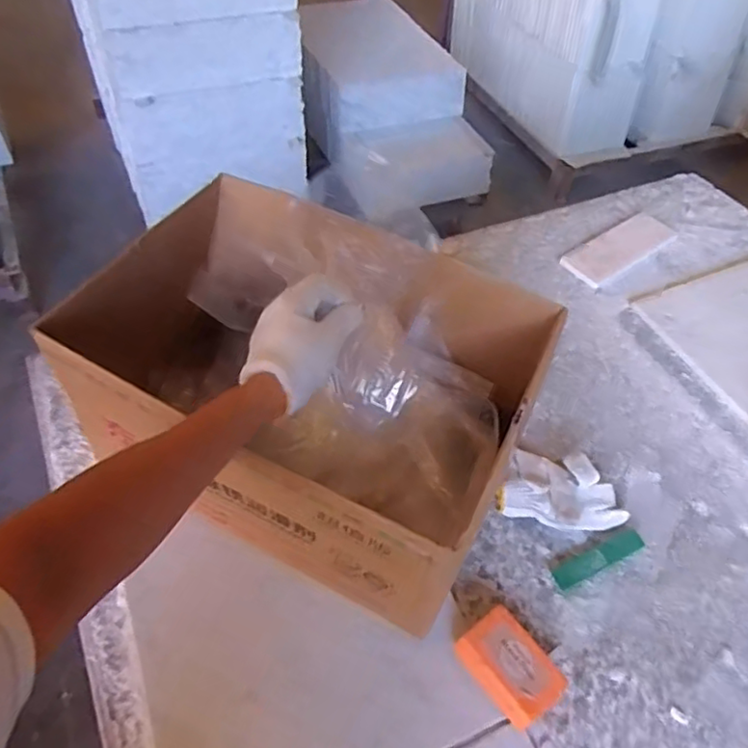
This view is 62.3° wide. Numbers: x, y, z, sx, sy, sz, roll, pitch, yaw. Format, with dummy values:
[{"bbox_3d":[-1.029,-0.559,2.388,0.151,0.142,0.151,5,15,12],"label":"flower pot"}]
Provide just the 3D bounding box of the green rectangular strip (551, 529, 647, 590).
[{"bbox_3d":[0.248,0.204,0.683,0.117,0.008,0.022,-21,54,-18],"label":"green rectangular strip"}]

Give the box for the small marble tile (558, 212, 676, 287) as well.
[{"bbox_3d":[0.410,-0.211,1.038,0.236,0.015,0.085,-30,58,-25],"label":"small marble tile"}]

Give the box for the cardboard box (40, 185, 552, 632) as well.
[{"bbox_3d":[-0.074,0.001,0.647,0.438,0.234,0.297,23,53,16],"label":"cardboard box"}]

